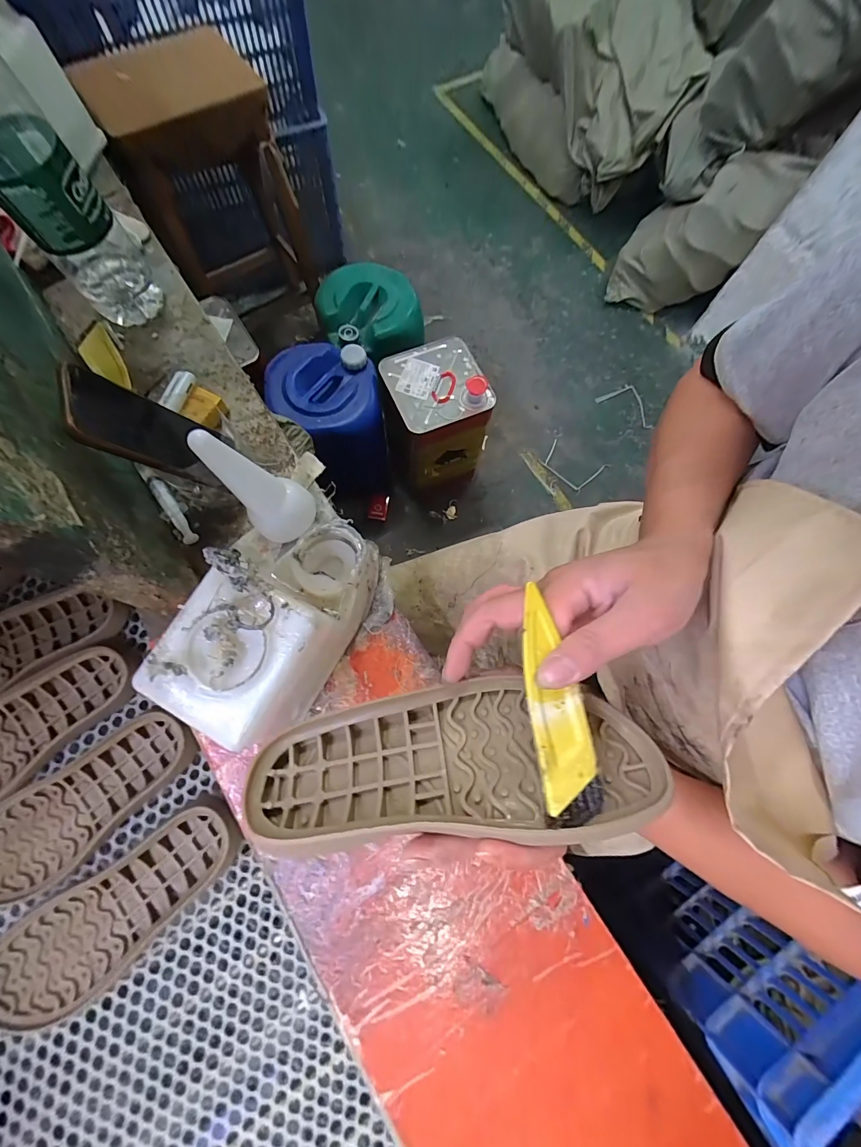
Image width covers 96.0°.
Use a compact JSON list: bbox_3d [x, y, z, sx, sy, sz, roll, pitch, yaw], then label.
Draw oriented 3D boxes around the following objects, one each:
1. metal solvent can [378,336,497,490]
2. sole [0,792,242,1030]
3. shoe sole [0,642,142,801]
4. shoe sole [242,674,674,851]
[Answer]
[{"bbox_3d":[-0.004,-0.428,1.123,0.276,0.338,0.258,-22,76,-9],"label":"metal solvent can"},{"bbox_3d":[-0.303,0.328,0.375,0.260,0.019,0.091,-33,78,-10],"label":"sole"},{"bbox_3d":[-0.435,0.168,0.409,0.250,0.022,0.097,-29,77,-9],"label":"shoe sole"},{"bbox_3d":[0.011,0.114,0.243,0.242,0.027,0.092,-6,41,6],"label":"shoe sole"}]

